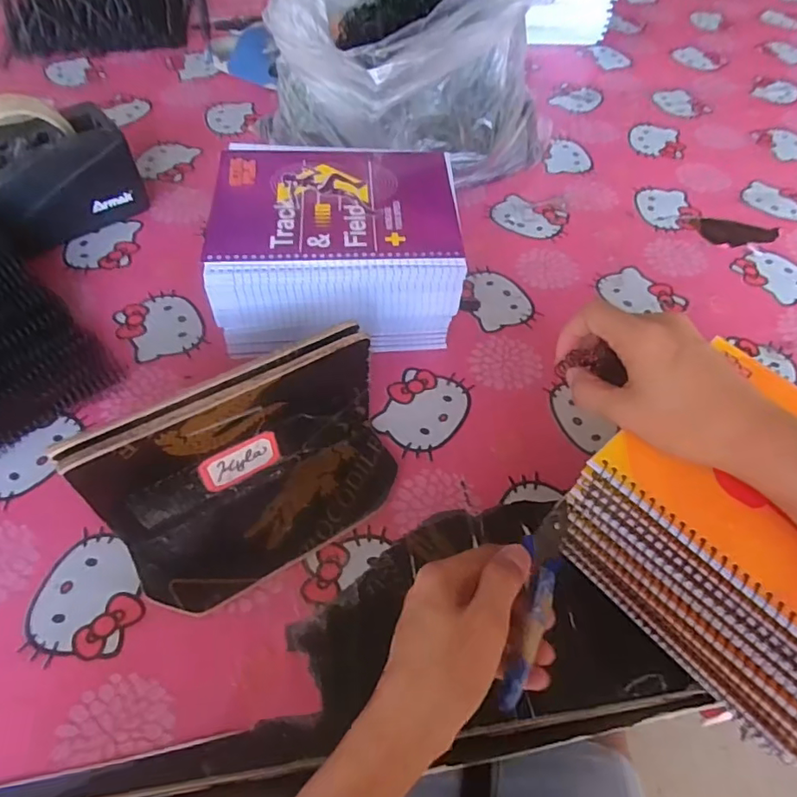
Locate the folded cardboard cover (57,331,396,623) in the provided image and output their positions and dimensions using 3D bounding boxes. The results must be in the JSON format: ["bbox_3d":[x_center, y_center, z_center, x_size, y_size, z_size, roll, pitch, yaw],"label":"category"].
[{"bbox_3d":[-0.092,0.049,0.374,0.195,0.121,0.085,-26,59,-21],"label":"folded cardboard cover"}]

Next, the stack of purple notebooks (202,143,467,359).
[{"bbox_3d":[-0.053,-0.125,0.497,0.201,0.119,0.172,1,55,-3],"label":"stack of purple notebooks"}]

